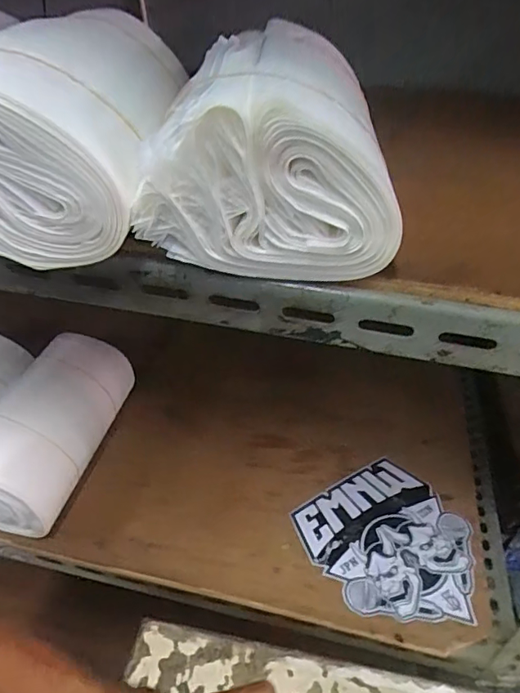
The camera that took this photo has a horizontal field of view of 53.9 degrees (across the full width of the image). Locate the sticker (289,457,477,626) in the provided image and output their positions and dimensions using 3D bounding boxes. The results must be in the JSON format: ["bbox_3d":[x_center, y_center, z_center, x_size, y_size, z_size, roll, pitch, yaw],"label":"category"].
[{"bbox_3d":[0.160,0.233,0.611,0.186,0.006,0.196,-19,46,-32],"label":"sticker"}]

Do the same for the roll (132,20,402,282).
[{"bbox_3d":[0.017,-0.142,0.346,0.145,0.108,0.192,11,38,2],"label":"roll"}]

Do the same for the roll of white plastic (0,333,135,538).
[{"bbox_3d":[-0.268,0.095,0.656,0.130,0.102,0.259,12,38,8],"label":"roll of white plastic"}]

